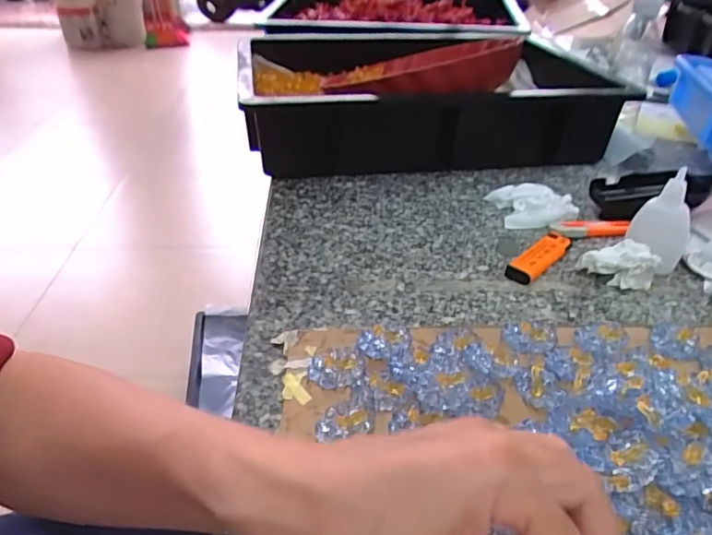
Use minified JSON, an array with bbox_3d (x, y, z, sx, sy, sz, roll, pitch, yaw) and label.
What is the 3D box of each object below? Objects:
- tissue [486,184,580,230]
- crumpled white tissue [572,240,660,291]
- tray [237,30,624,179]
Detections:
[{"bbox_3d":[0.176,-0.061,0.540,0.087,0.021,0.061,10,35,12],"label":"tissue"},{"bbox_3d":[0.219,-0.003,0.449,0.049,0.031,0.035,-4,34,-8],"label":"crumpled white tissue"},{"bbox_3d":[0.078,-0.217,0.692,0.423,0.120,0.323,-4,34,-9],"label":"tray"}]

